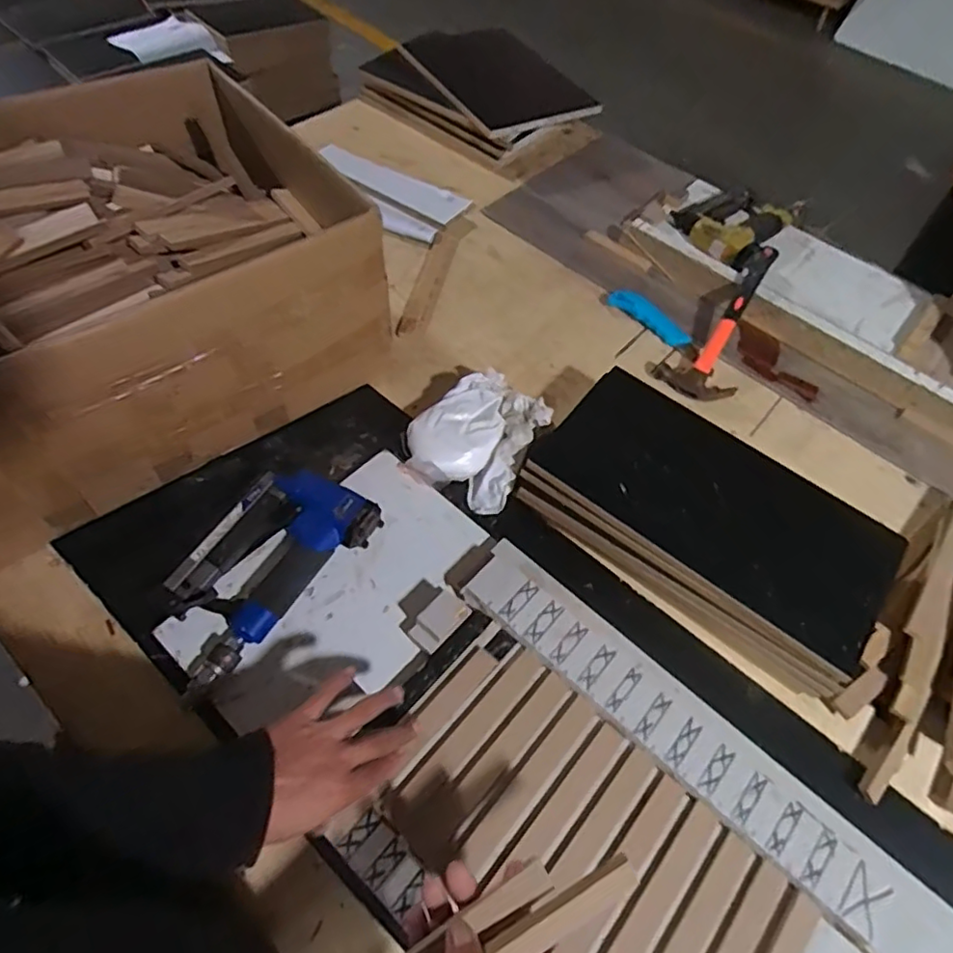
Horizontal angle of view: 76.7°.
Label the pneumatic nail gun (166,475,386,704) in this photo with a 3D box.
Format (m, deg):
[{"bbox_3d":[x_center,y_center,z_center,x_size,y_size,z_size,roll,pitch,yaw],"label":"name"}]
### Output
[{"bbox_3d":[-0.211,0.085,0.588,0.114,0.040,0.220,36,61,17],"label":"pneumatic nail gun"}]

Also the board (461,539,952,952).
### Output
[{"bbox_3d":[0.208,0.247,0.512,0.534,0.022,0.072,39,62,18],"label":"board"}]

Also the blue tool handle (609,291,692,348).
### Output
[{"bbox_3d":[0.248,-0.226,0.864,0.128,0.027,0.031,39,62,18],"label":"blue tool handle"}]

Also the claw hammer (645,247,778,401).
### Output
[{"bbox_3d":[0.349,-0.216,0.831,0.112,0.032,0.254,33,79,16],"label":"claw hammer"}]

